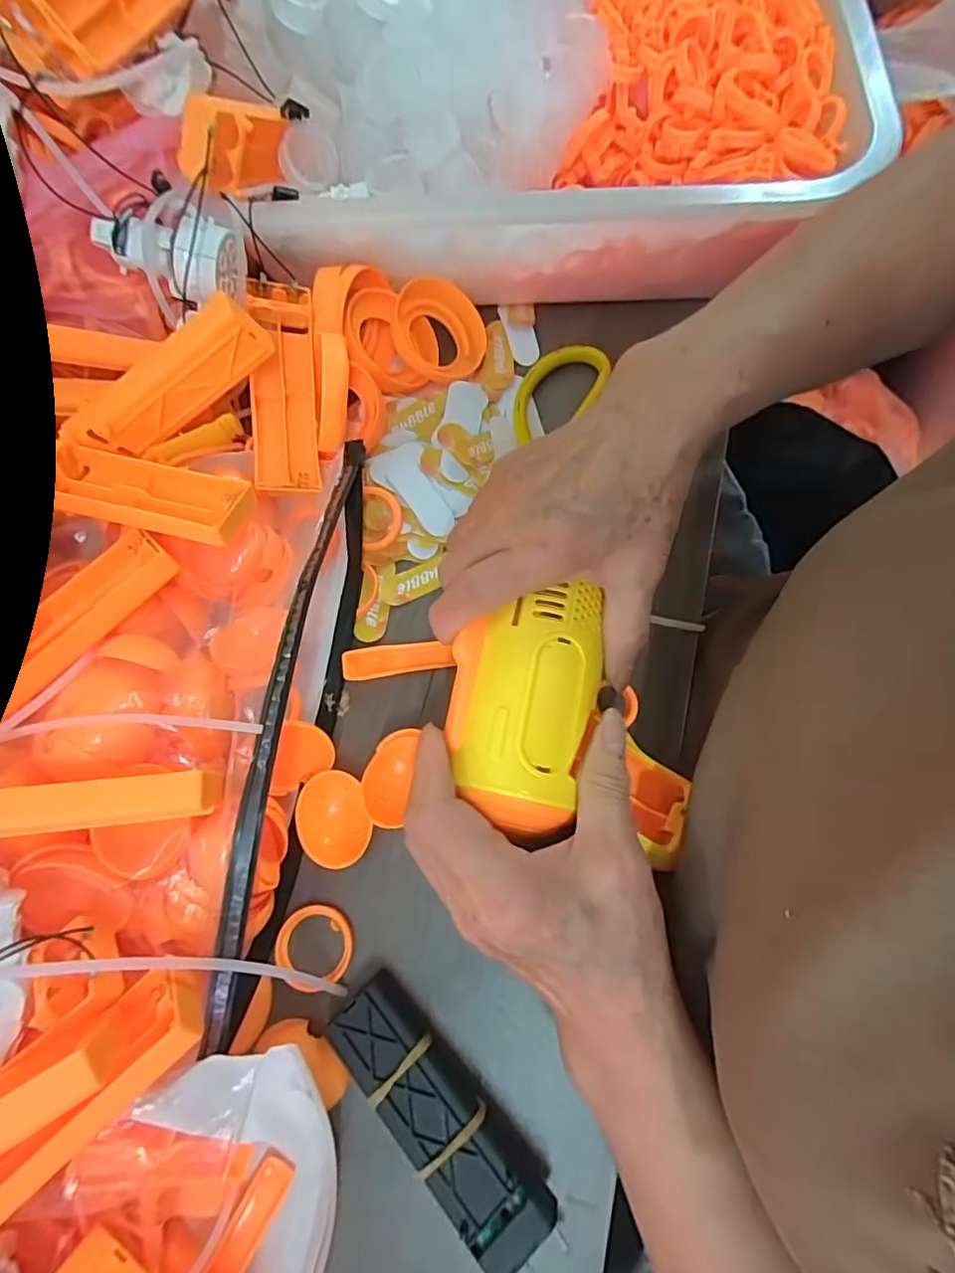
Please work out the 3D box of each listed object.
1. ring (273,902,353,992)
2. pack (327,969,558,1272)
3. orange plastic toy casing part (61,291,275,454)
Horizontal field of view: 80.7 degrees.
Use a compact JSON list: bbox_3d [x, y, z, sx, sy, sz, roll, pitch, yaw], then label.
[{"bbox_3d":[-0.075,0.143,0.259,0.034,0.007,0.034,0,73,1],"label":"ring"},{"bbox_3d":[-0.016,0.195,0.233,0.032,0.024,0.108,-42,77,-10],"label":"pack"},{"bbox_3d":[-0.151,-0.126,0.277,0.101,0.031,0.017,-29,74,10],"label":"orange plastic toy casing part"}]

